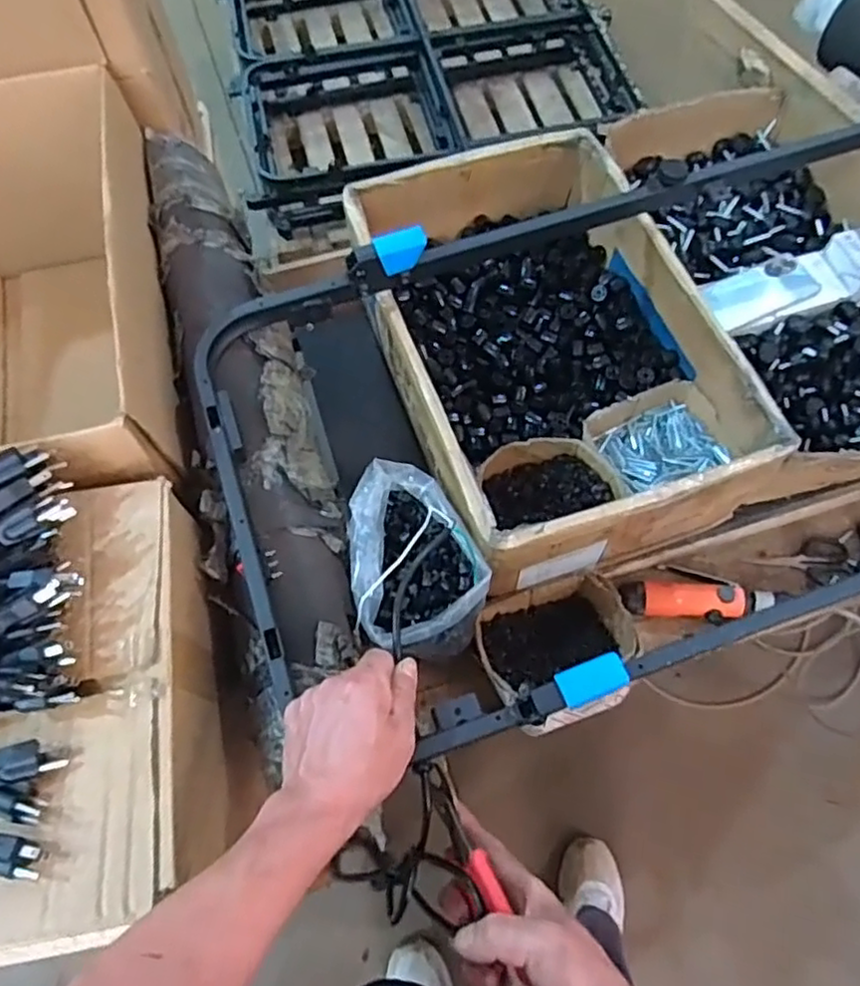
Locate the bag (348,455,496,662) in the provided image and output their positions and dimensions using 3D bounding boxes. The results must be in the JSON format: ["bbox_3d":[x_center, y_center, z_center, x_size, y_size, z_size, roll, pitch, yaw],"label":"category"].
[{"bbox_3d":[-0.021,0.066,0.704,0.135,0.087,0.190,-19,66,-7],"label":"bag"}]

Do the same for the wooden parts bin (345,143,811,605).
[{"bbox_3d":[0.143,-0.187,0.847,0.370,0.145,0.535,-18,66,-6],"label":"wooden parts bin"}]

